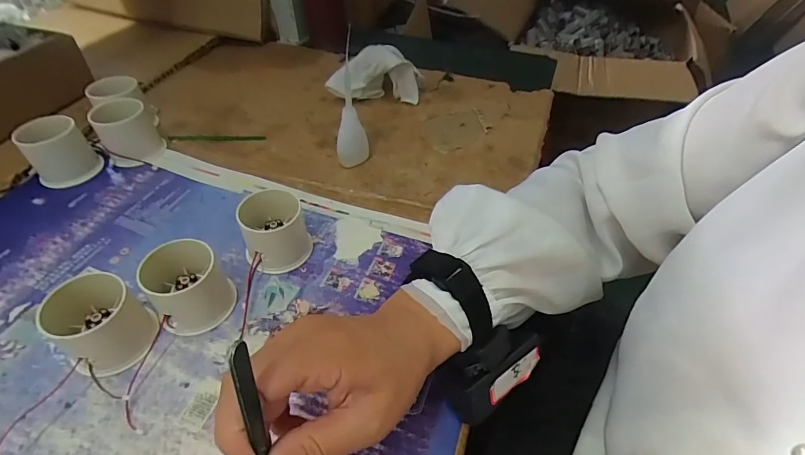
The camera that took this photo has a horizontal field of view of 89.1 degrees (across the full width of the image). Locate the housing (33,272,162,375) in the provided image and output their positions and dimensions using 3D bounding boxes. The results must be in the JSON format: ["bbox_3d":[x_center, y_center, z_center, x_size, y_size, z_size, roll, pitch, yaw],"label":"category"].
[{"bbox_3d":[-0.212,0.066,0.285,0.053,0.048,0.053,1,47,-1],"label":"housing"}]

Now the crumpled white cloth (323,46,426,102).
[{"bbox_3d":[-0.035,-0.196,0.528,0.119,0.061,0.043,-1,47,-3],"label":"crumpled white cloth"}]

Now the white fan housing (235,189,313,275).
[{"bbox_3d":[-0.109,0.003,0.348,0.053,0.049,0.052,1,47,-1],"label":"white fan housing"}]

